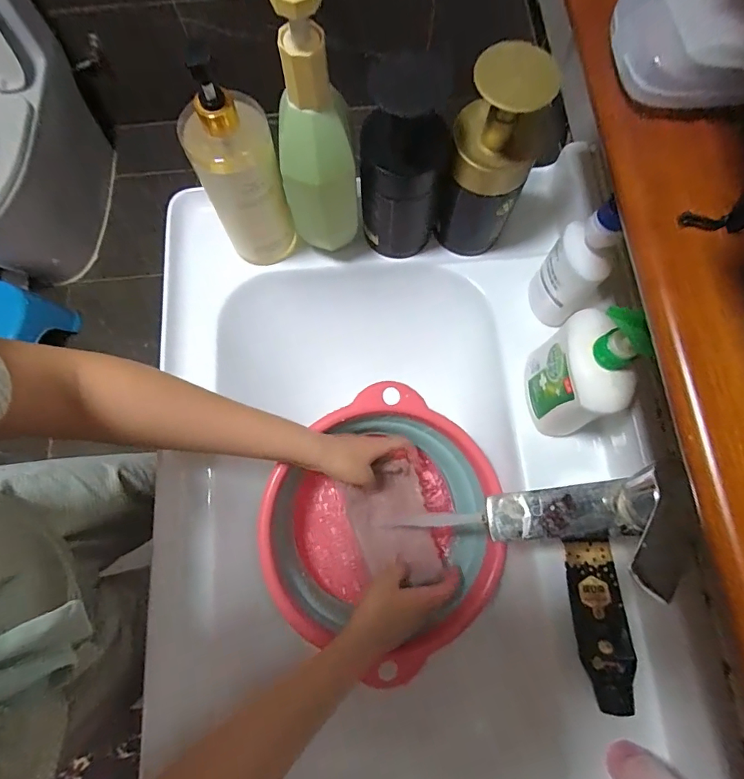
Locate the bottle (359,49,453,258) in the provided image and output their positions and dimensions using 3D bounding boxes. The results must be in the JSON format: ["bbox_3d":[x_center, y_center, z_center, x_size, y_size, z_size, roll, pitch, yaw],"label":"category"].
[{"bbox_3d":[0.031,-0.213,0.445,0.082,0.185,0.061,13,76,4],"label":"bottle"}]

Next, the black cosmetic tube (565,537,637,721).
[{"bbox_3d":[0.220,0.221,0.420,0.044,0.034,0.139,0,75,1],"label":"black cosmetic tube"}]

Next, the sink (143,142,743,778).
[{"bbox_3d":[0.030,0.155,0.497,0.478,0.157,0.802,-5,75,0],"label":"sink"}]

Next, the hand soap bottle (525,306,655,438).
[{"bbox_3d":[0.188,-0.015,0.404,0.051,0.154,0.094,-13,75,-2],"label":"hand soap bottle"}]

